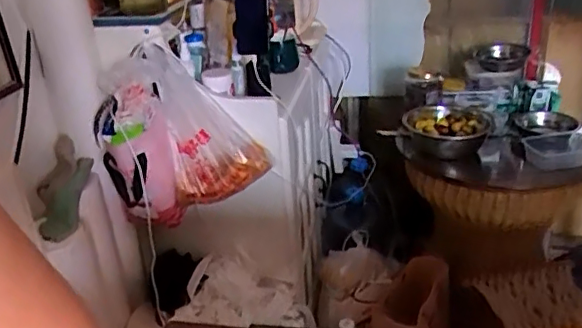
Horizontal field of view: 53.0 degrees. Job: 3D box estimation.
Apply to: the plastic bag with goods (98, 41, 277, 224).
[{"bbox_3d":[-0.241,-0.049,1.265,0.322,0.324,0.217,-15,28,-19],"label":"plastic bag with goods"}]

